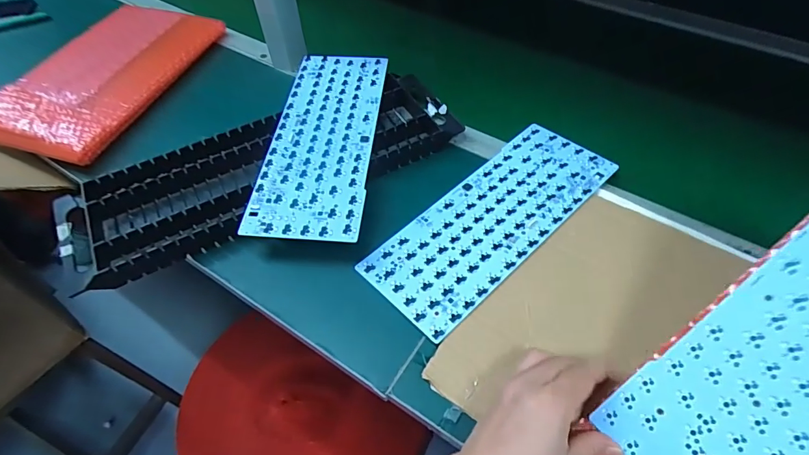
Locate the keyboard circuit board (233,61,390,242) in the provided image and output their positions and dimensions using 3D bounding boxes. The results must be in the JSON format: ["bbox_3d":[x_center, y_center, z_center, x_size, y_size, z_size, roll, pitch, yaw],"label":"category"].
[{"bbox_3d":[-0.097,-0.114,0.530,0.122,0.004,0.305,3,54,4],"label":"keyboard circuit board"}]

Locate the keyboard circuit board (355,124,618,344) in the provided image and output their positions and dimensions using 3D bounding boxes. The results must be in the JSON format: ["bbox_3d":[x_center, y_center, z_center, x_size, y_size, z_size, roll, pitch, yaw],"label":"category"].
[{"bbox_3d":[0.101,-0.014,0.486,0.305,0.009,0.120,-38,62,-23],"label":"keyboard circuit board"}]

